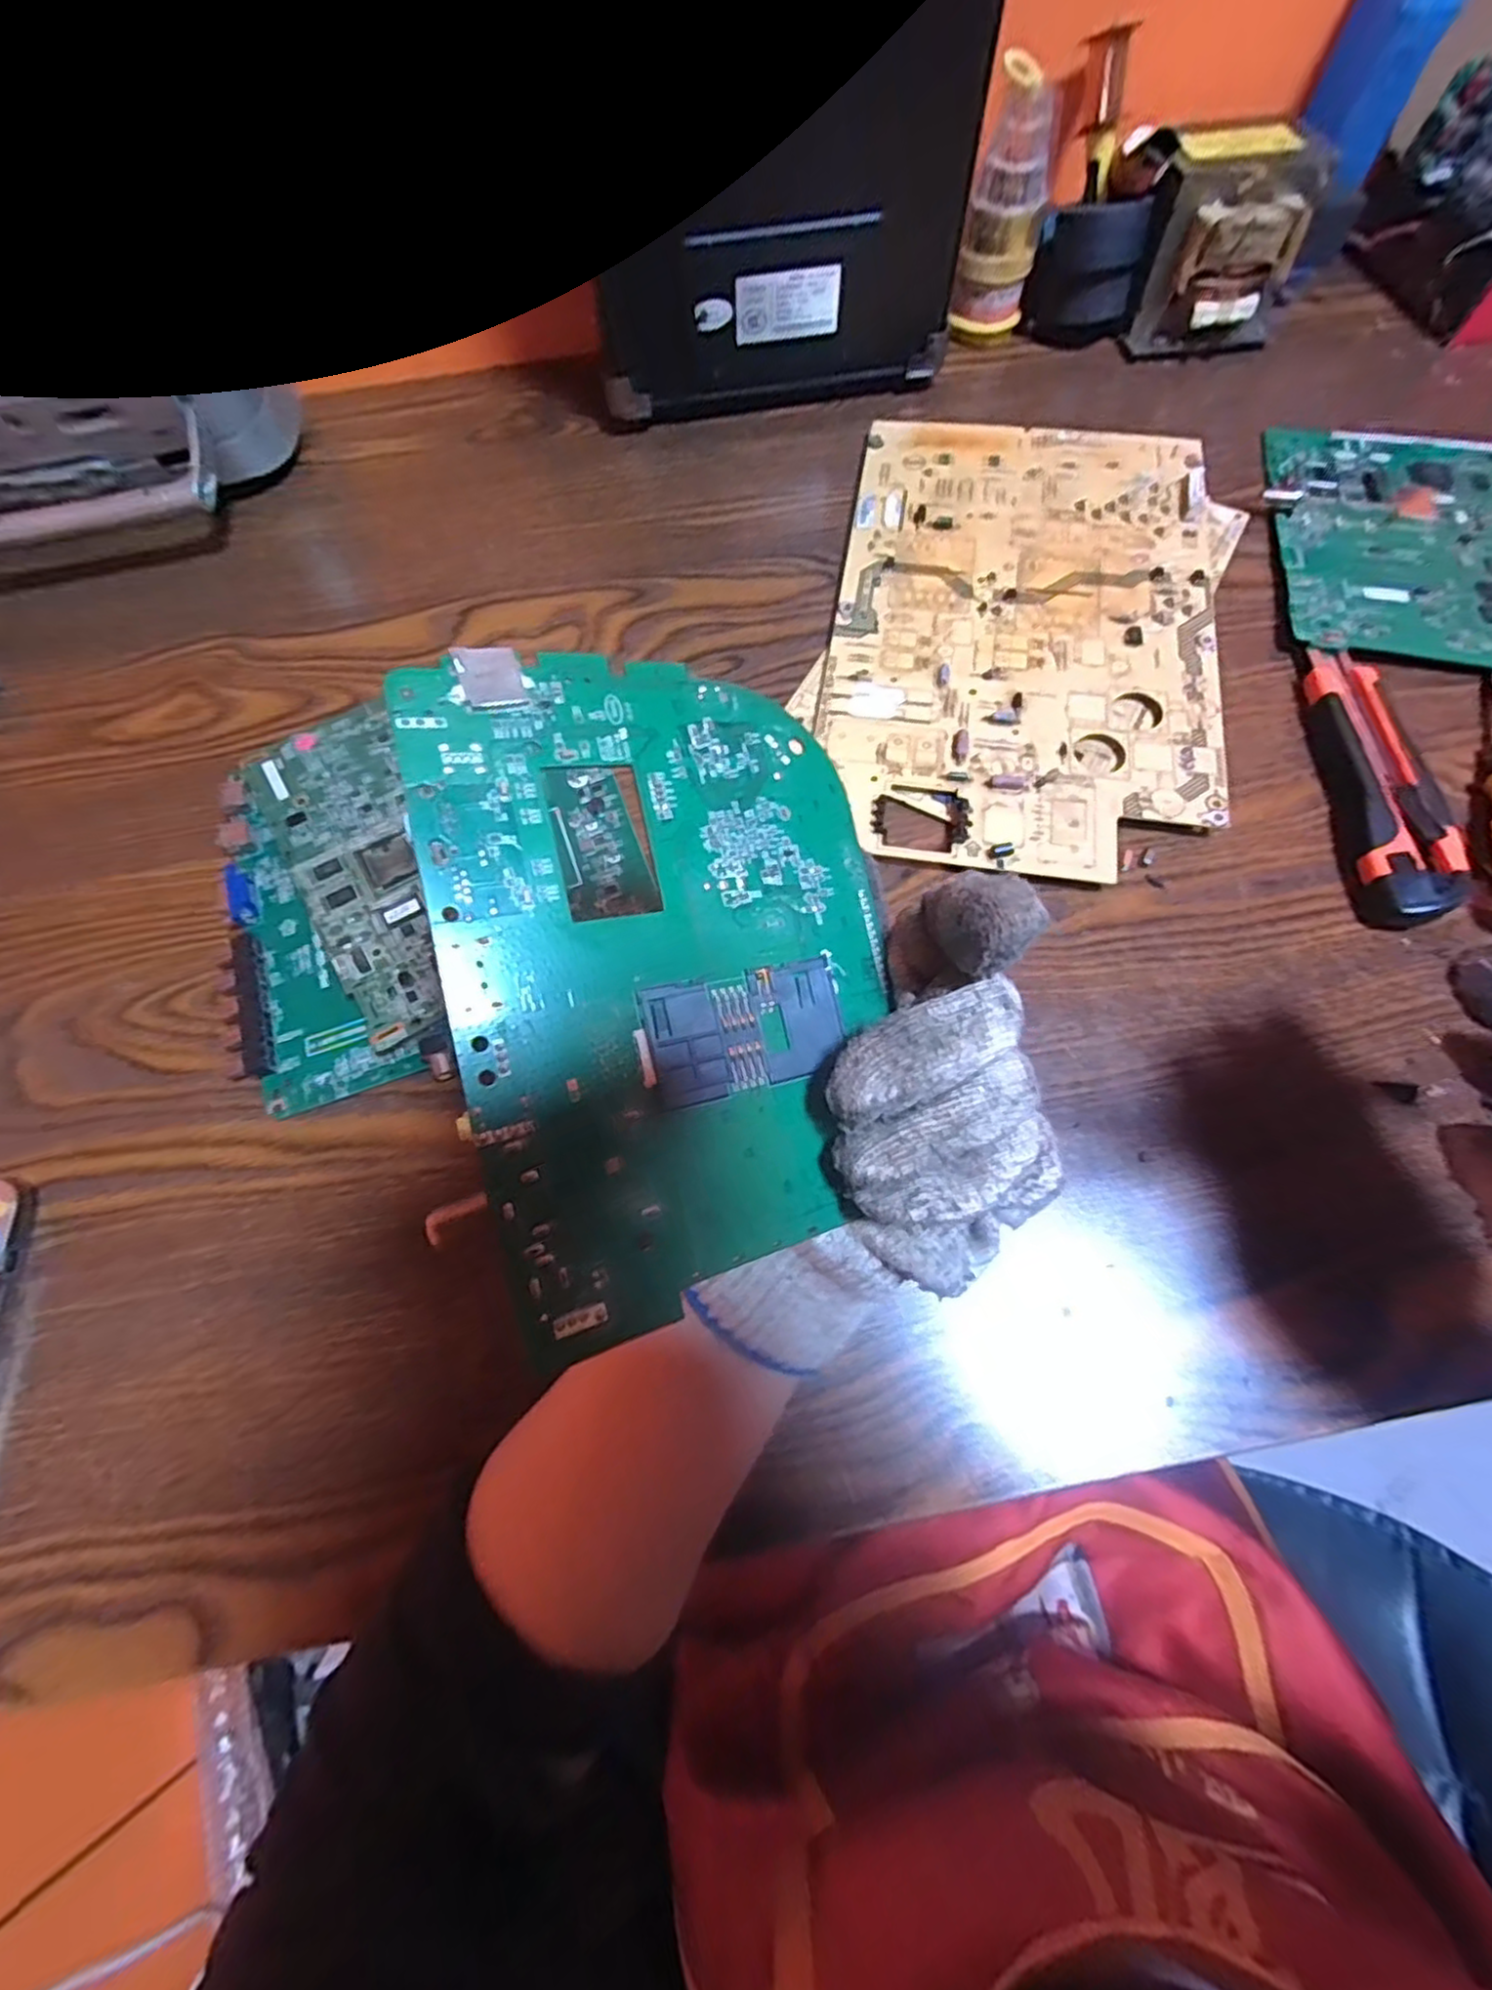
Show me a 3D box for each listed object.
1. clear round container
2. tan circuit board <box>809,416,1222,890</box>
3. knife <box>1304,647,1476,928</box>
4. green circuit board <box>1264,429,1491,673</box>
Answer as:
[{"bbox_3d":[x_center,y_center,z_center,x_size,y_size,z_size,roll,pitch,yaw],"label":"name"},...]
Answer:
[{"bbox_3d":[0.158,-0.477,0.432,0.050,0.106,0.043,14,70,7],"label":"clear round container"},{"bbox_3d":[0.146,-0.199,0.380,0.189,0.014,0.304,9,69,5],"label":"tan circuit board"},{"bbox_3d":[0.291,-0.102,0.331,0.036,0.022,0.152,-1,69,1],"label":"knife"},{"bbox_3d":[0.369,-0.254,0.393,0.140,0.016,0.189,12,70,6],"label":"green circuit board"}]

